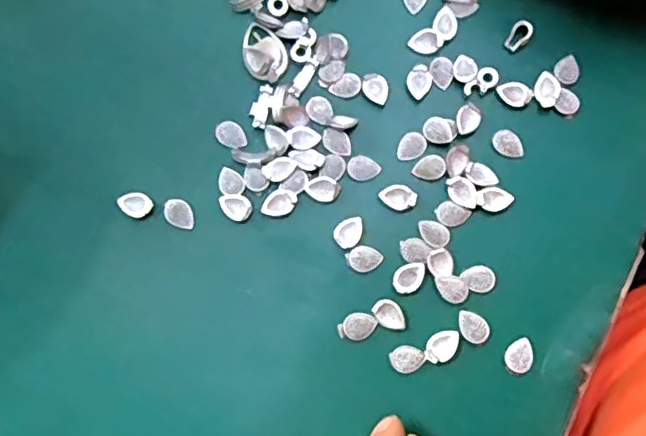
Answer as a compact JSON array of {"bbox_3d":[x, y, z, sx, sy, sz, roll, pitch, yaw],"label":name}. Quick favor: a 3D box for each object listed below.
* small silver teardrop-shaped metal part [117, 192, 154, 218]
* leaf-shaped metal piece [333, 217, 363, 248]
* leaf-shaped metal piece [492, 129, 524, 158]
[{"bbox_3d":[-0.074,-0.006,0.243,0.013,0.004,0.010,28,80,6],"label":"small silver teardrop-shaped metal part"},{"bbox_3d":[0.010,0.005,0.240,0.010,0.004,0.013,30,81,7],"label":"leaf-shaped metal piece"},{"bbox_3d":[0.075,-0.030,0.245,0.013,0.004,0.010,28,80,7],"label":"leaf-shaped metal piece"}]

